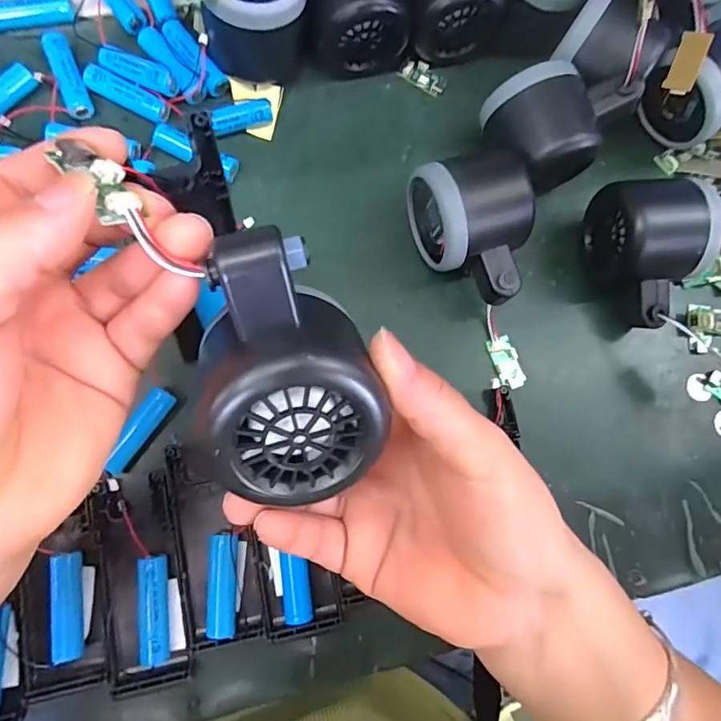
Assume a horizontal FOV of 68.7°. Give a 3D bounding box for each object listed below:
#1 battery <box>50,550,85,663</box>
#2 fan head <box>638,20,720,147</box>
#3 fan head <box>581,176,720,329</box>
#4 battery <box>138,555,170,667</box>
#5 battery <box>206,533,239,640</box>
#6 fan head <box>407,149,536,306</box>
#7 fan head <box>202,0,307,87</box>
[{"bbox_3d":[-0.144,0.121,0.260,0.013,0.011,0.049,-5,82,-7],"label":"battery"},{"bbox_3d":[0.215,-0.170,0.324,0.052,0.048,0.054,-34,86,-10],"label":"fan head"},{"bbox_3d":[0.166,-0.062,0.302,0.052,0.055,0.080,-6,82,-7],"label":"fan head"},{"bbox_3d":[-0.103,0.124,0.265,0.015,0.016,0.050,-4,82,-7],"label":"battery"},{"bbox_3d":[-0.070,0.114,0.270,0.014,0.013,0.049,1,81,-6],"label":"battery"},{"bbox_3d":[0.062,-0.071,0.295,0.059,0.054,0.076,-6,82,-7],"label":"fan head"},{"bbox_3d":[-0.058,-0.199,0.298,0.053,0.047,0.058,10,80,-5],"label":"fan head"}]

